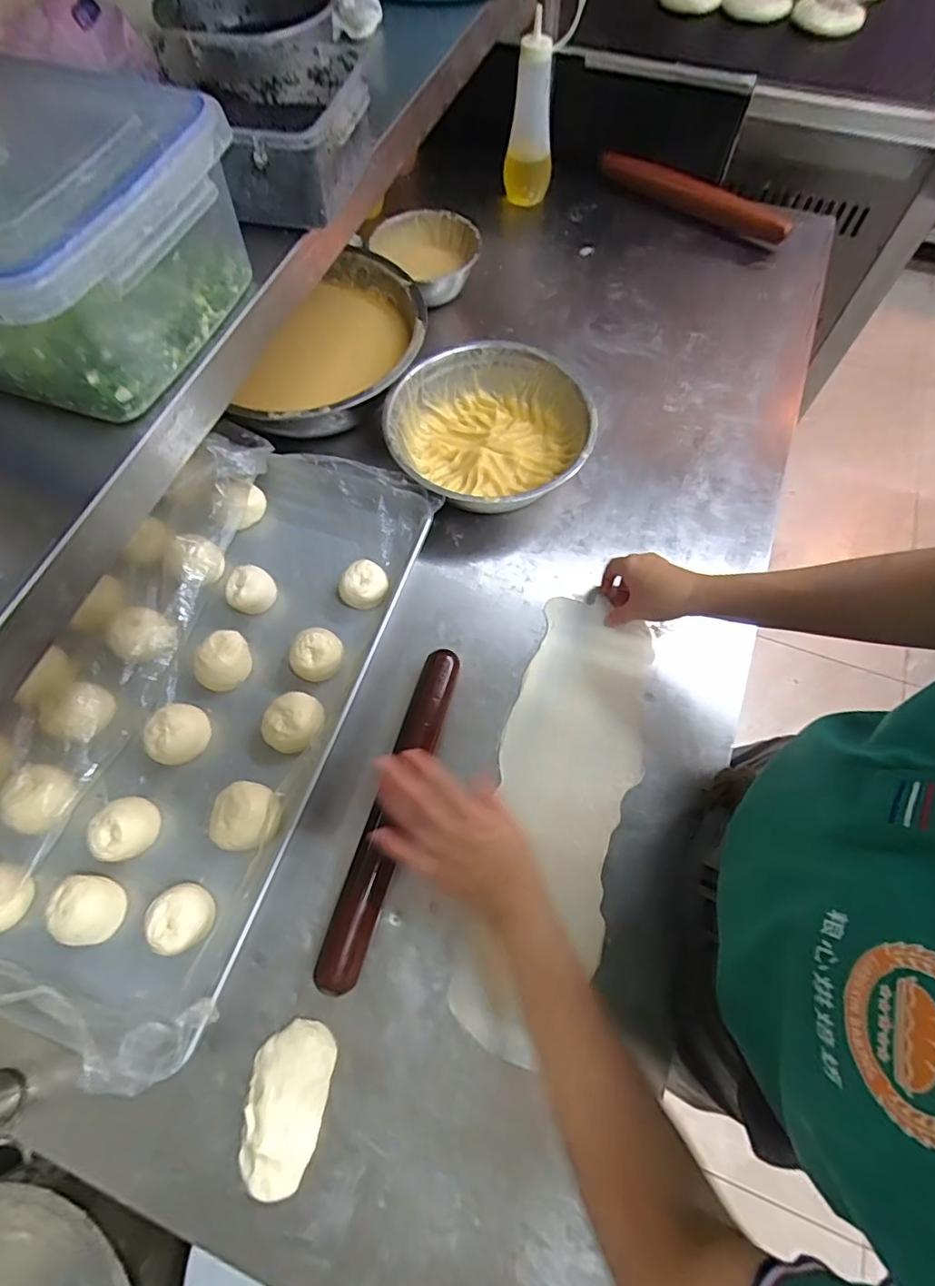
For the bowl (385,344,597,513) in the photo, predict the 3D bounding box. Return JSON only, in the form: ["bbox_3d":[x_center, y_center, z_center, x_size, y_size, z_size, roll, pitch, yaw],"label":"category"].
[{"bbox_3d":[0.028,-0.256,0.693,0.240,0.080,0.245,0,65,1],"label":"bowl"}]

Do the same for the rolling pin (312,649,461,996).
[{"bbox_3d":[-0.070,0.158,0.536,0.037,0.037,0.321,15,66,8],"label":"rolling pin"}]

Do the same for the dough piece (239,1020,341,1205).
[{"bbox_3d":[-0.149,0.377,0.445,0.063,0.023,0.113,8,66,5],"label":"dough piece"}]

